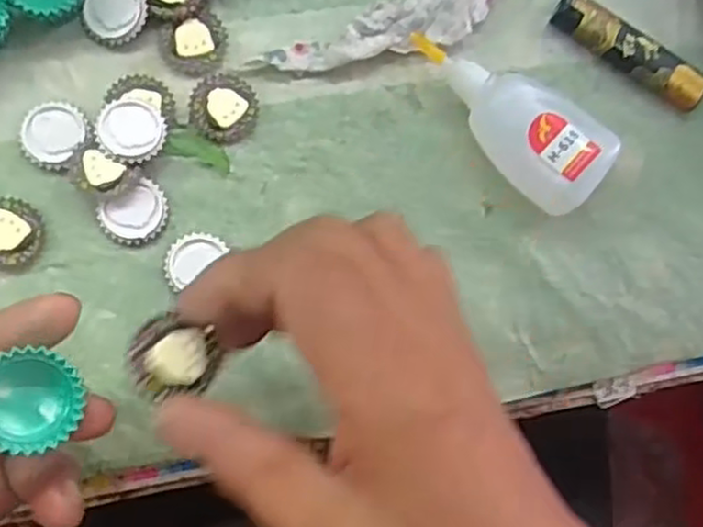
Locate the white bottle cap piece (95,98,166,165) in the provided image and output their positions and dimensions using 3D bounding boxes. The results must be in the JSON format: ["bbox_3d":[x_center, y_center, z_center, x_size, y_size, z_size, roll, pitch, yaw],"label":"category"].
[{"bbox_3d":[-0.090,-0.054,0.300,0.028,0.004,0.028,1,77,-7],"label":"white bottle cap piece"}]

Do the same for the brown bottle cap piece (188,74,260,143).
[{"bbox_3d":[-0.054,-0.066,0.315,0.028,0.004,0.029,1,84,-9],"label":"brown bottle cap piece"}]

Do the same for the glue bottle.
[{"bbox_3d":[0.065,-0.062,0.320,0.093,0.030,0.041,35,79,-4],"label":"glue bottle"}]

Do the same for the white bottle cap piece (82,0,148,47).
[{"bbox_3d":[-0.100,-0.107,0.309,0.027,0.009,0.027,1,84,-9],"label":"white bottle cap piece"}]

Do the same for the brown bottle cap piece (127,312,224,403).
[{"bbox_3d":[-0.055,0.031,0.228,0.027,0.007,0.024,33,66,-15],"label":"brown bottle cap piece"}]

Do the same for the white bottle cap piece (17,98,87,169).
[{"bbox_3d":[-0.121,-0.053,0.302,0.026,0.010,0.028,1,84,-9],"label":"white bottle cap piece"}]

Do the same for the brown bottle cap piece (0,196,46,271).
[{"bbox_3d":[-0.138,-0.012,0.296,0.027,0.007,0.029,1,84,-9],"label":"brown bottle cap piece"}]

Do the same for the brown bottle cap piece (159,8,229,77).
[{"bbox_3d":[-0.067,-0.094,0.314,0.029,0.004,0.025,-38,91,-11],"label":"brown bottle cap piece"}]

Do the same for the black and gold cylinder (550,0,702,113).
[{"bbox_3d":[0.130,-0.098,0.343,0.078,0.012,0.019,31,80,-5],"label":"black and gold cylinder"}]

